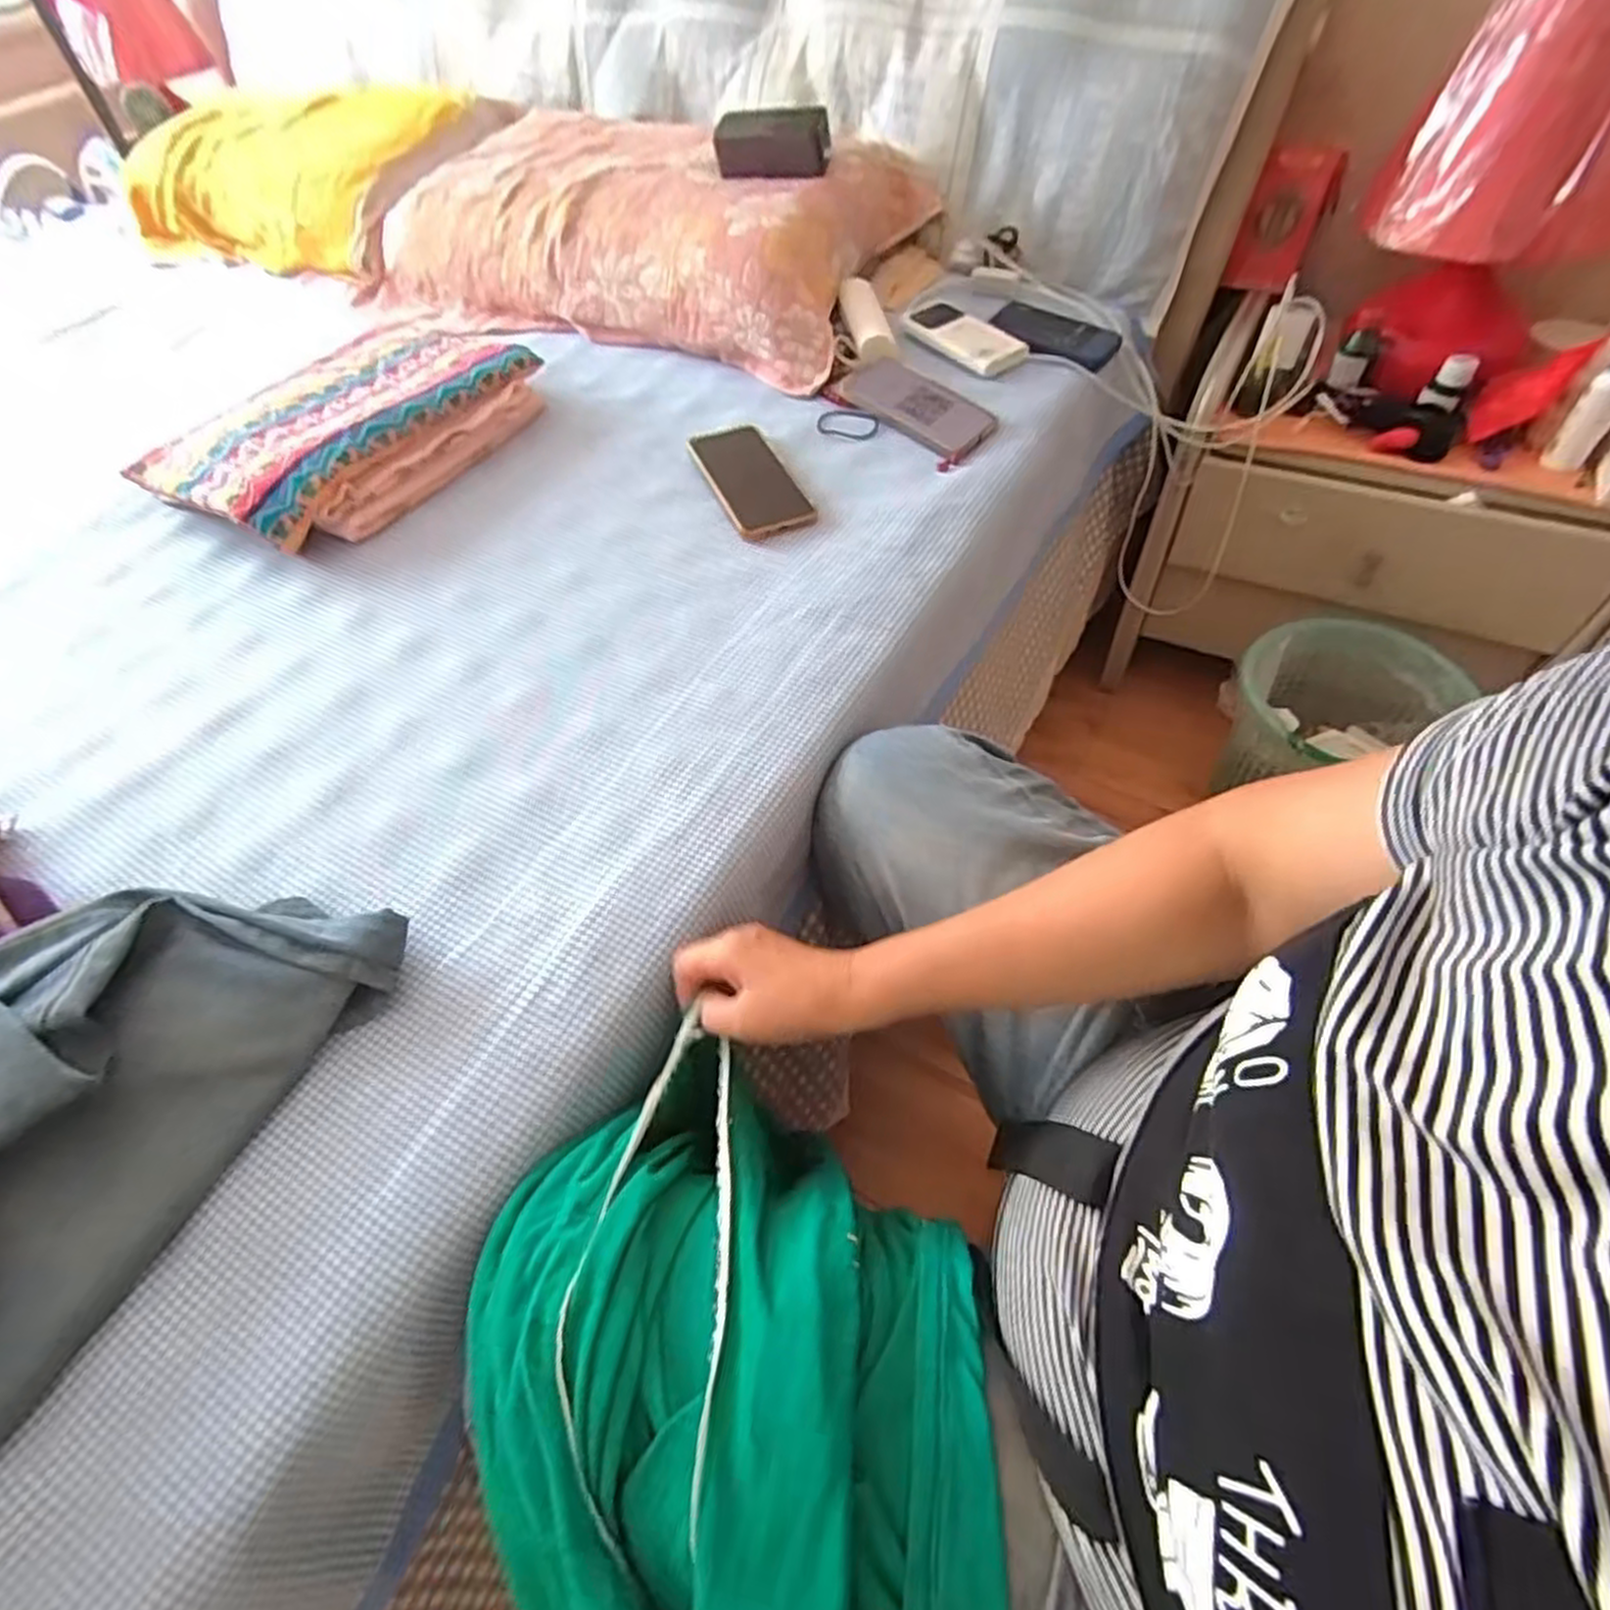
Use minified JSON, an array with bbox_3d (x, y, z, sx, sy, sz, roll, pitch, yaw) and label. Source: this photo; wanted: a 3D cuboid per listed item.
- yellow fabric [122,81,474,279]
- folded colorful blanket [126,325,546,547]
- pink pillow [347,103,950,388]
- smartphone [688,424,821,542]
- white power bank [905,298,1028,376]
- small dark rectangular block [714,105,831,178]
[{"bbox_3d":[-0.796,-0.996,1.217,0.553,0.149,0.360,19,58,17],"label":"yellow fabric"},{"bbox_3d":[-0.476,-0.398,0.815,0.245,0.072,0.347,23,59,19],"label":"folded colorful blanket"},{"bbox_3d":[-0.219,-0.752,1.000,0.680,0.124,0.353,21,58,18],"label":"pink pillow"},{"bbox_3d":[-0.054,-0.321,0.755,0.075,0.016,0.171,-21,56,-11],"label":"smartphone"},{"bbox_3d":[0.184,-0.540,0.887,0.074,0.021,0.159,-32,58,-18],"label":"white power bank"},{"bbox_3d":[-0.039,-0.770,0.898,0.135,0.050,0.049,12,56,12],"label":"small dark rectangular block"}]

